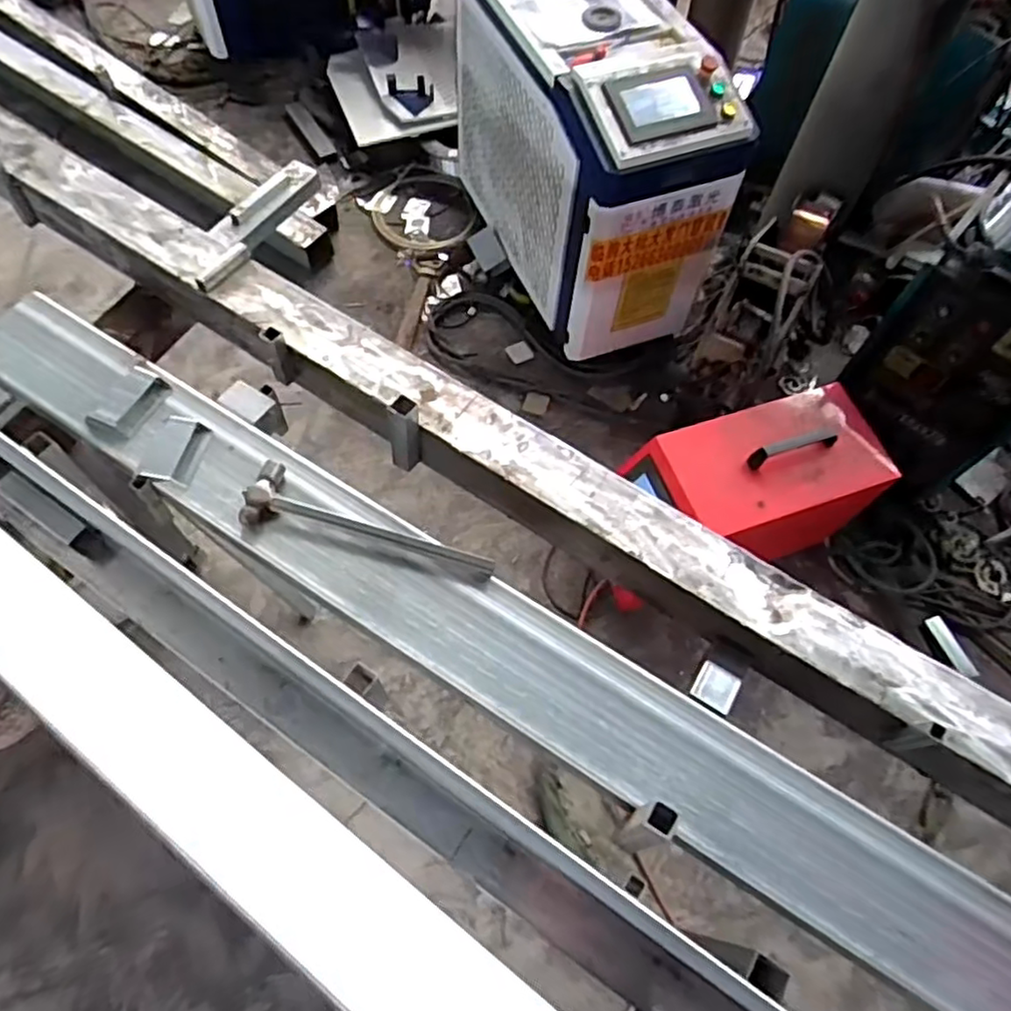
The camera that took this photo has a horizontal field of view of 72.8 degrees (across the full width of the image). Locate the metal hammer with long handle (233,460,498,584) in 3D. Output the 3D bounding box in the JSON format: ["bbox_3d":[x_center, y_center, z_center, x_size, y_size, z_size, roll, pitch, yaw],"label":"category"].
[{"bbox_3d":[-0.179,0.025,0.923,0.343,0.026,0.086,15,63,4],"label":"metal hammer with long handle"}]

